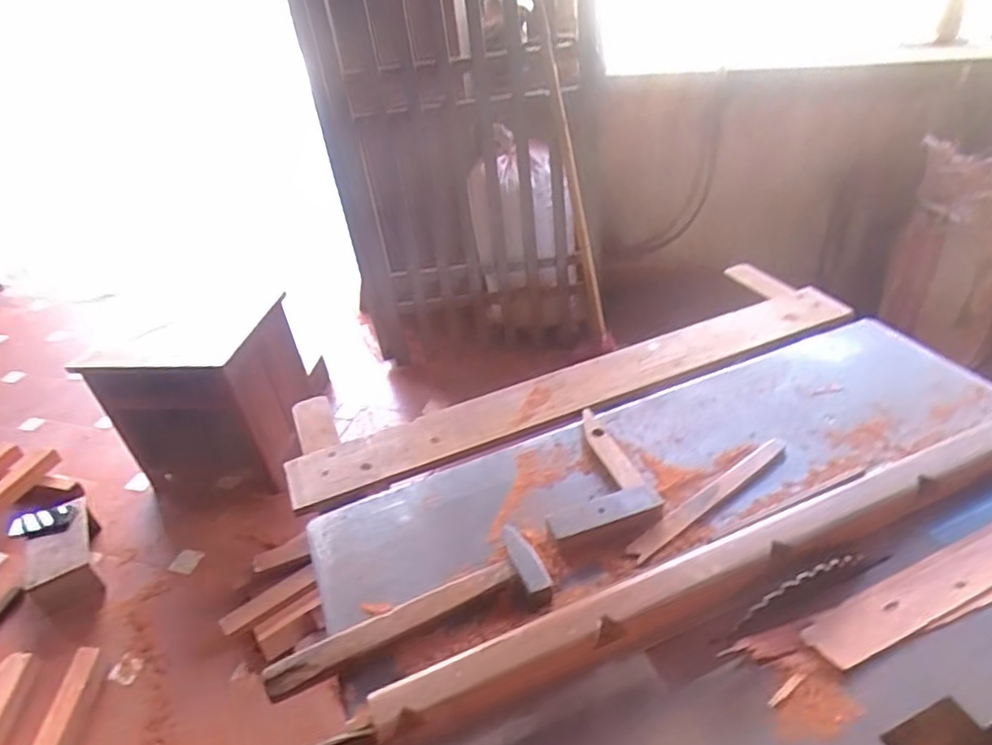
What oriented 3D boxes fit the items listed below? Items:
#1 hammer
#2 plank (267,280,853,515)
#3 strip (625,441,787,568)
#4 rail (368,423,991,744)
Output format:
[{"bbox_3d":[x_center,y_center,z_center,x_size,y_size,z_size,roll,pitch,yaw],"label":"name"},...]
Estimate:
[{"bbox_3d":[-0.090,0.240,0.651,0.284,0.035,0.091,-18,38,-12],"label":"hammer"},{"bbox_3d":[0.141,0.017,0.934,0.875,0.024,0.112,-19,38,-13],"label":"plank"},{"bbox_3d":[0.249,0.141,0.732,0.254,0.009,0.026,-29,41,-25],"label":"strip"},{"bbox_3d":[0.287,0.178,0.649,0.864,0.044,0.053,-18,37,-15],"label":"rail"}]

